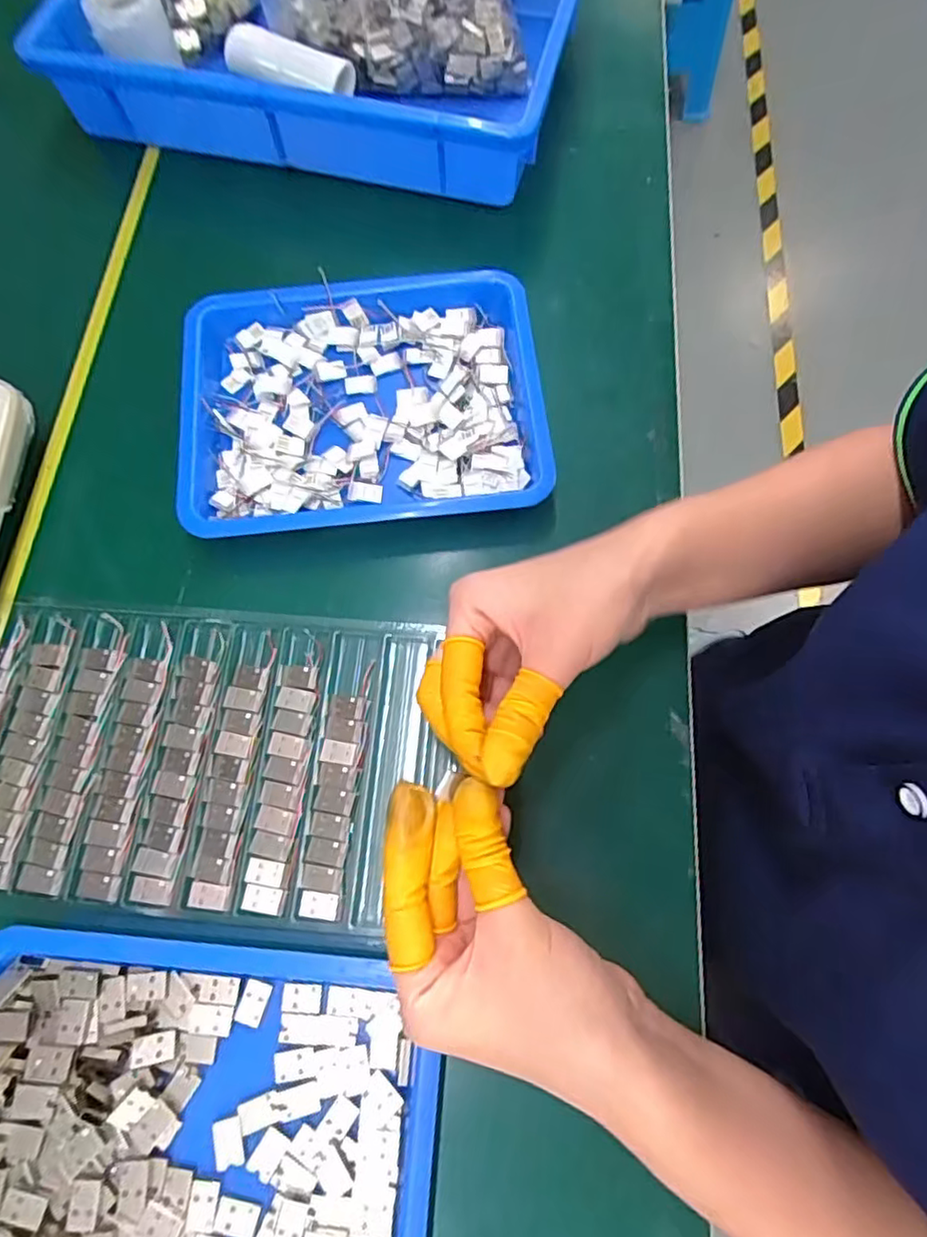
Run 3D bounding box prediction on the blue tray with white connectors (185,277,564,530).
[{"bbox_3d":[-0.063,-0.132,0.395,0.215,0.025,0.165,-5,71,-3],"label":"blue tray with white connectors"}]

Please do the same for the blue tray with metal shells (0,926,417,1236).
[{"bbox_3d":[-0.124,0.232,0.272,0.208,0.022,0.171,5,71,1],"label":"blue tray with metal shells"}]

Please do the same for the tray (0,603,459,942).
[{"bbox_3d":[-0.146,0.069,0.339,0.249,0.013,0.157,6,71,1],"label":"tray"}]

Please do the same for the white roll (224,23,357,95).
[{"bbox_3d":[-0.137,-0.423,0.486,0.114,0.020,0.027,28,73,8],"label":"white roll"}]

